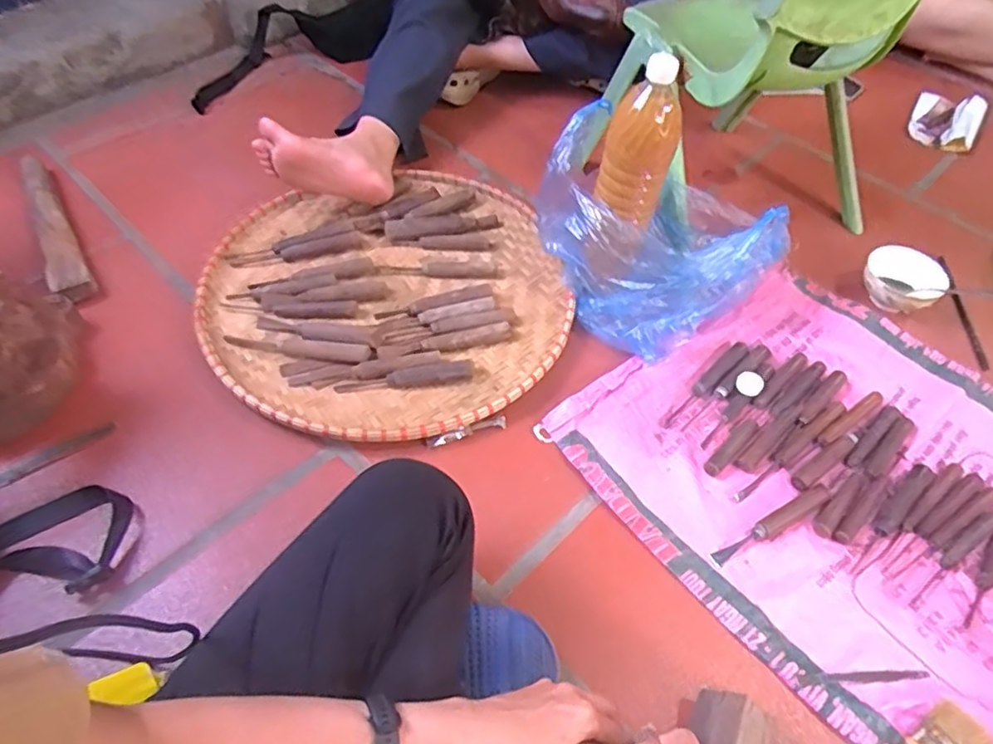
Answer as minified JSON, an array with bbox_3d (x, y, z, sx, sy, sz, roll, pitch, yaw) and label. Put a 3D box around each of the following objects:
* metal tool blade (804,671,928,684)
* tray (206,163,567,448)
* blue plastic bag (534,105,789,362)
[{"bbox_3d":[0.363,0.299,0.628,0.125,0.008,0.009,0,54,-5],"label":"metal tool blade"},{"bbox_3d":[-0.147,-0.110,0.888,0.485,0.040,0.478,-10,55,-12],"label":"tray"},{"bbox_3d":[0.207,-0.190,0.860,0.290,0.164,0.261,40,60,22],"label":"blue plastic bag"}]

